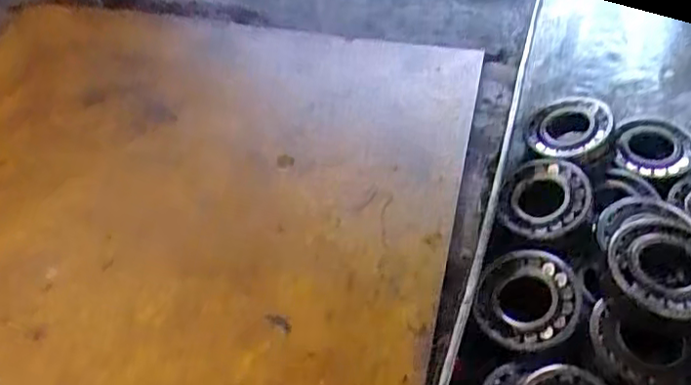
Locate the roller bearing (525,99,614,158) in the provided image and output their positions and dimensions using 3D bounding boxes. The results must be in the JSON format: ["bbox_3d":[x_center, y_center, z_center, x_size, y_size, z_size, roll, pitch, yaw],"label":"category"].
[{"bbox_3d":[0.311,-0.094,0.915,0.113,0.029,0.100,-41,47,14],"label":"roller bearing"}]

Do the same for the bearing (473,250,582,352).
[{"bbox_3d":[0.200,0.112,0.712,0.104,0.030,0.118,15,50,16],"label":"bearing"}]

